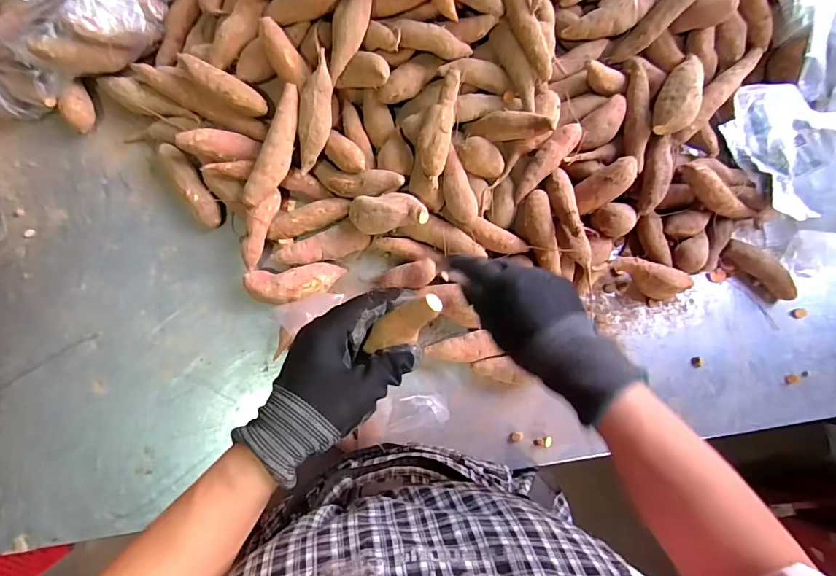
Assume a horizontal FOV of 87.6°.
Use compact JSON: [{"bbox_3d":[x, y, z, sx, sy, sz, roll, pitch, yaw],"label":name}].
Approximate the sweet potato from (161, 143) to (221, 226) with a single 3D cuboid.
[{"bbox_3d":[-0.279,-0.126,0.541,0.029,0.031,0.112,-33,86,-8],"label":"sweet potato"}]

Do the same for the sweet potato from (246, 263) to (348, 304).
[{"bbox_3d":[-0.148,-0.004,0.535,0.112,0.037,0.042,-9,83,-6],"label":"sweet potato"}]

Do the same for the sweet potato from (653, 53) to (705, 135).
[{"bbox_3d":[0.326,-0.238,0.536,0.050,0.042,0.109,32,81,0],"label":"sweet potato"}]

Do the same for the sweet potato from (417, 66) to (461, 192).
[{"bbox_3d":[0.023,-0.189,0.512,0.037,0.029,0.131,12,95,-3],"label":"sweet potato"}]

